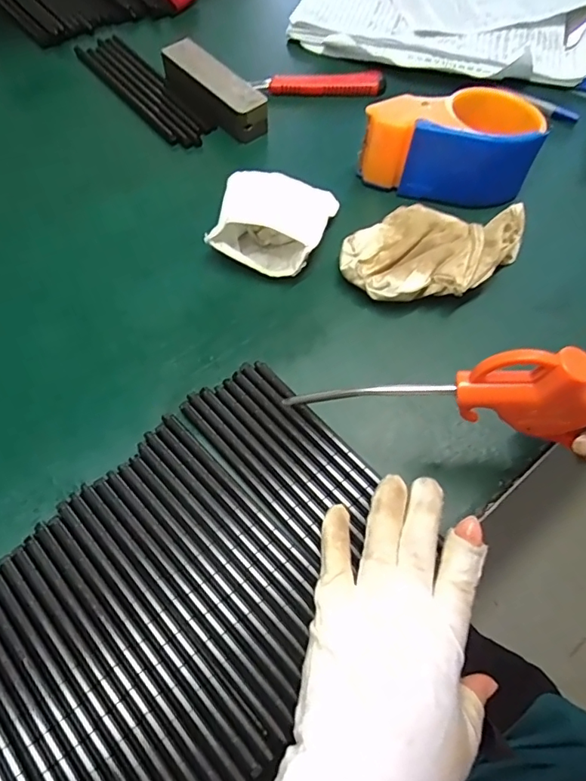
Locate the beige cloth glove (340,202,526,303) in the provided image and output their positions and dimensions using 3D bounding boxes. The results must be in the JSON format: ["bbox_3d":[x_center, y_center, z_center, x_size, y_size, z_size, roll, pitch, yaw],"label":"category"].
[{"bbox_3d":[0.105,-0.100,0.370,0.133,0.031,0.076,-3,63,-3],"label":"beige cloth glove"}]

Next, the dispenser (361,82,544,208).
[{"bbox_3d":[0.125,-0.197,0.393,0.137,0.052,0.071,6,63,1],"label":"dispenser"}]

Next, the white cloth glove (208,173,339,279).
[{"bbox_3d":[-0.014,-0.133,0.380,0.078,0.040,0.088,18,64,7],"label":"white cloth glove"}]

